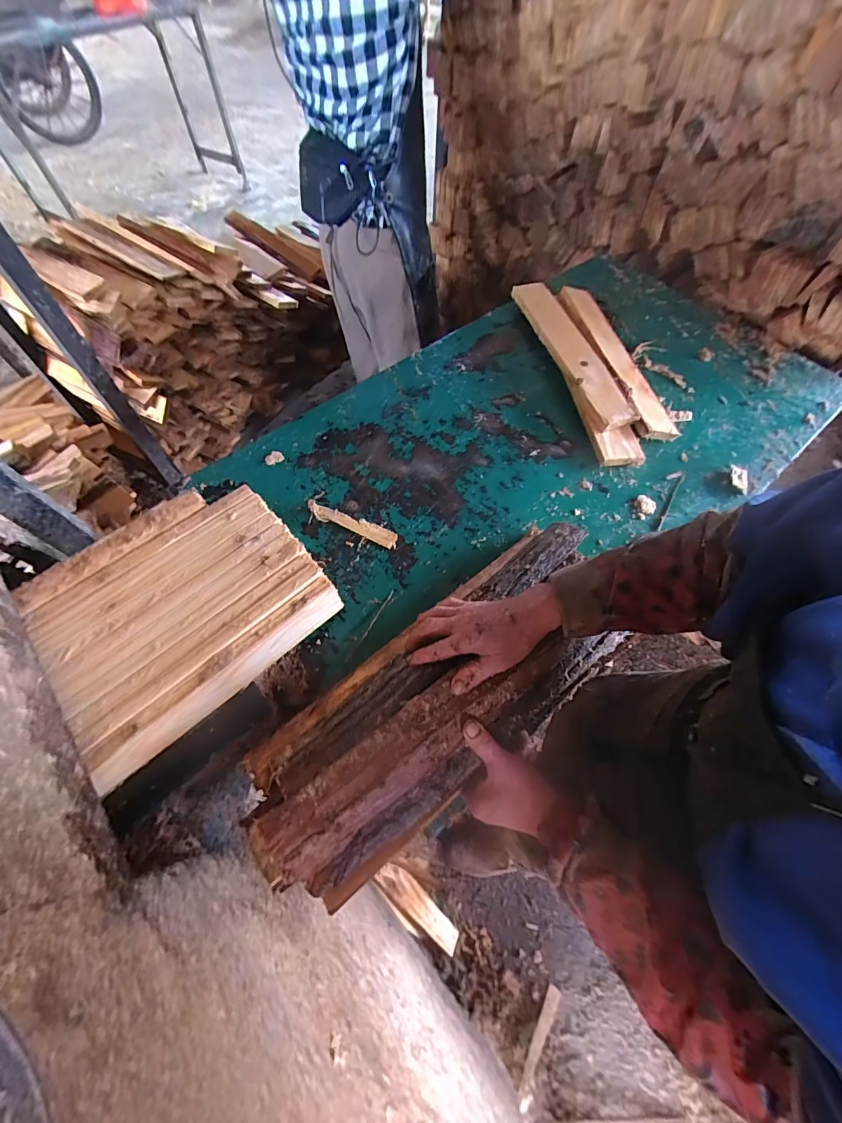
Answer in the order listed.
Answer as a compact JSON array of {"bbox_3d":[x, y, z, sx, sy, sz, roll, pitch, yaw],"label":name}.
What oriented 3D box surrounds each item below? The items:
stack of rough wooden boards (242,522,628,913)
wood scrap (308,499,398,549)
[{"bbox_3d":[0.042,0.138,0.495,0.512,0.089,0.197,-37,68,-20],"label":"stack of rough wooden boards"},{"bbox_3d":[-0.111,-0.062,0.656,0.157,0.008,0.030,21,64,10],"label":"wood scrap"}]

